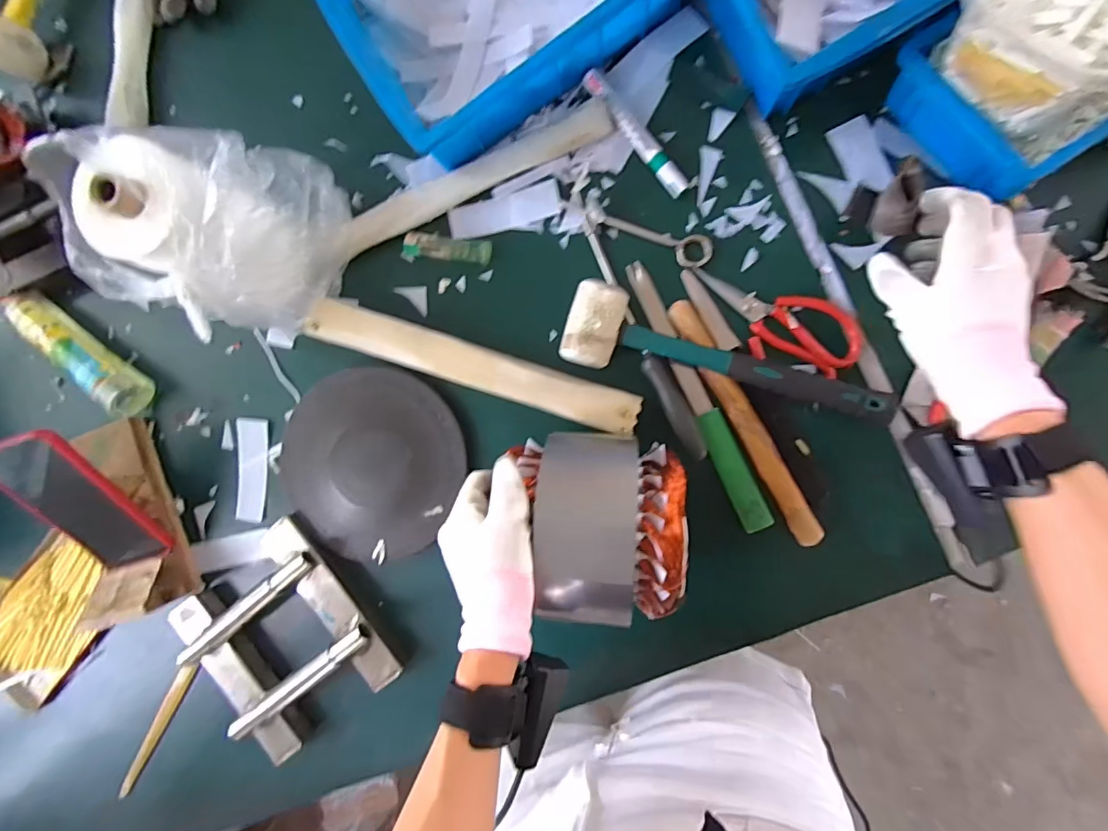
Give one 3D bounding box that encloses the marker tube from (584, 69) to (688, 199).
[{"bbox_3d":[0.076,-0.263,0.462,0.017,0.013,0.141,-38,88,8],"label":"marker tube"}]

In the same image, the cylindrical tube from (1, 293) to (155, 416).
[{"bbox_3d":[-0.518,-0.069,0.536,0.187,0.038,0.045,37,97,4],"label":"cylindrical tube"}]

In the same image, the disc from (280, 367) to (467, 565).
[{"bbox_3d":[-0.189,0.047,0.505,0.187,0.015,0.187,0,93,7],"label":"disc"}]

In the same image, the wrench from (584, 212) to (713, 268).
[{"bbox_3d":[0.089,-0.168,0.467,0.121,0.009,0.029,19,95,6],"label":"wrench"}]

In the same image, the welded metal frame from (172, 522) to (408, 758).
[{"bbox_3d":[-0.279,0.234,0.511,0.182,0.044,0.195,-39,88,8],"label":"welded metal frame"}]

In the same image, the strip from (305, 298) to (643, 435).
[{"bbox_3d":[-0.080,-0.049,0.476,0.327,0.026,0.040,18,95,6],"label":"strip"}]

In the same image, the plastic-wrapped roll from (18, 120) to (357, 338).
[{"bbox_3d":[-0.293,-0.164,0.431,0.159,0.167,0.164,25,96,5],"label":"plastic-wrapped roll"}]

